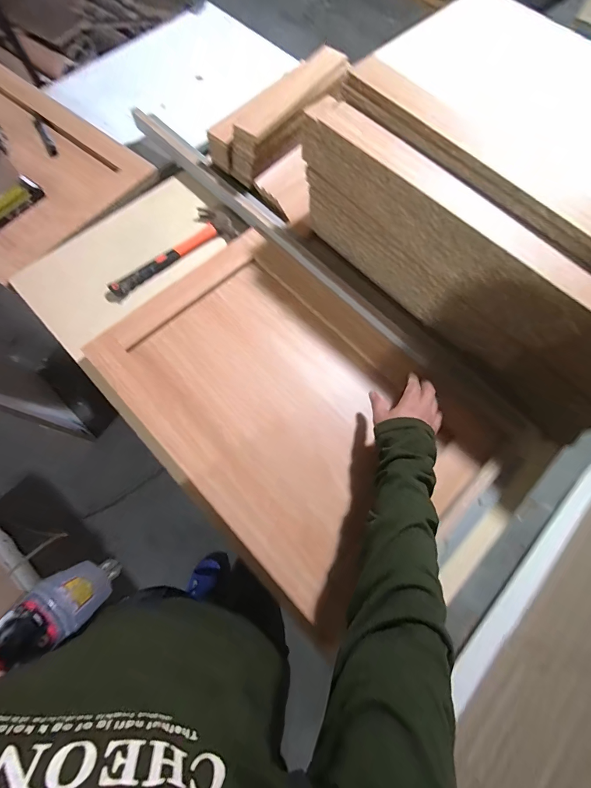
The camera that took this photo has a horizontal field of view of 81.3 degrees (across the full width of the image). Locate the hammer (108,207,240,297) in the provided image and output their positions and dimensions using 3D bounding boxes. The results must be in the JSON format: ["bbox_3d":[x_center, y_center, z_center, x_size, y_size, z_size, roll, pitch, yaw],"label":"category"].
[{"bbox_3d":[-0.243,-0.281,0.669,0.262,0.026,0.094,-36,76,-12],"label":"hammer"}]

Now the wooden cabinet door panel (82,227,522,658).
[{"bbox_3d":[-0.006,0.015,0.562,0.595,0.031,0.404,43,76,12],"label":"wooden cabinet door panel"}]

